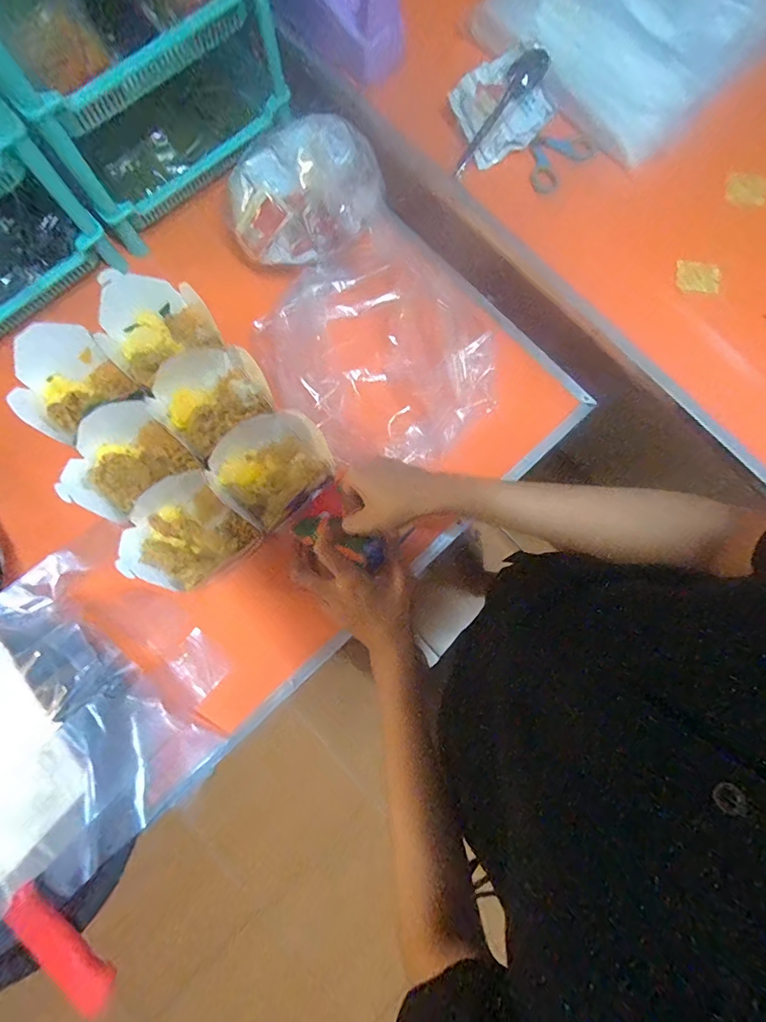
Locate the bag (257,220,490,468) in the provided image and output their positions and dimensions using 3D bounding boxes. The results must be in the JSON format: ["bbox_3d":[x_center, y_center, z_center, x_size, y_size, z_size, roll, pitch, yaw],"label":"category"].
[{"bbox_3d":[0.003,-0.206,0.589,0.264,0.070,0.279,-41,83,-8],"label":"bag"}]

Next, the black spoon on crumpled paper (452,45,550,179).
[{"bbox_3d":[0.136,-0.471,0.545,0.028,0.022,0.145,46,116,7],"label":"black spoon on crumpled paper"}]

